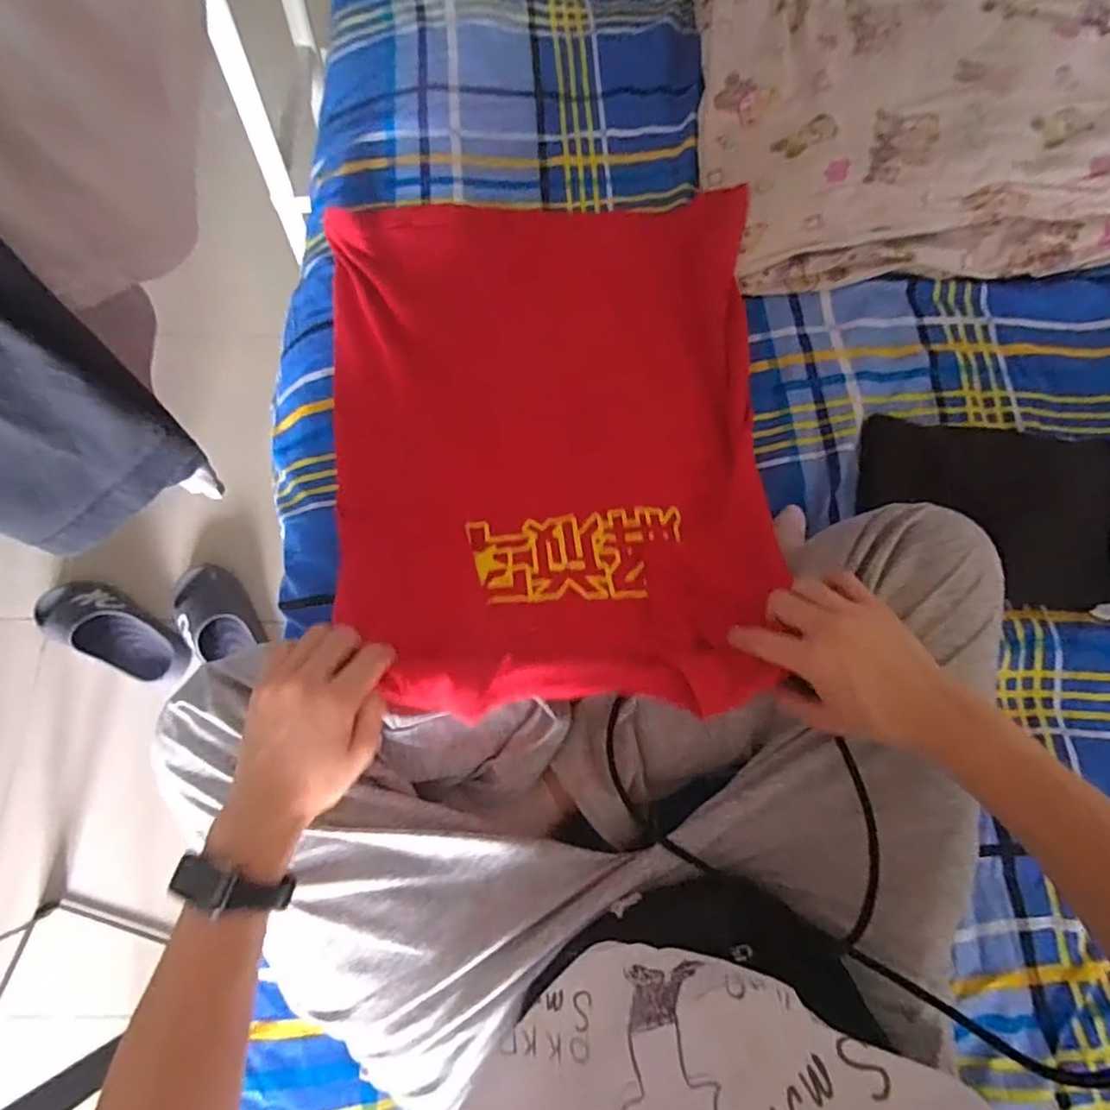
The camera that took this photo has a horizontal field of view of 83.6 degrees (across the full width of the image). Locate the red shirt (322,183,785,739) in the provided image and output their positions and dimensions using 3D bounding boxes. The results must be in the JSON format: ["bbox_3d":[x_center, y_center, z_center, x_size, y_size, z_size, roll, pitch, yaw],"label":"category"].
[{"bbox_3d":[-0.005,-0.131,0.574,0.410,0.128,0.562,0,73,-1],"label":"red shirt"}]

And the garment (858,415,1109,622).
[{"bbox_3d":[0.442,-0.041,0.619,0.250,0.027,0.172,8,92,19],"label":"garment"}]

